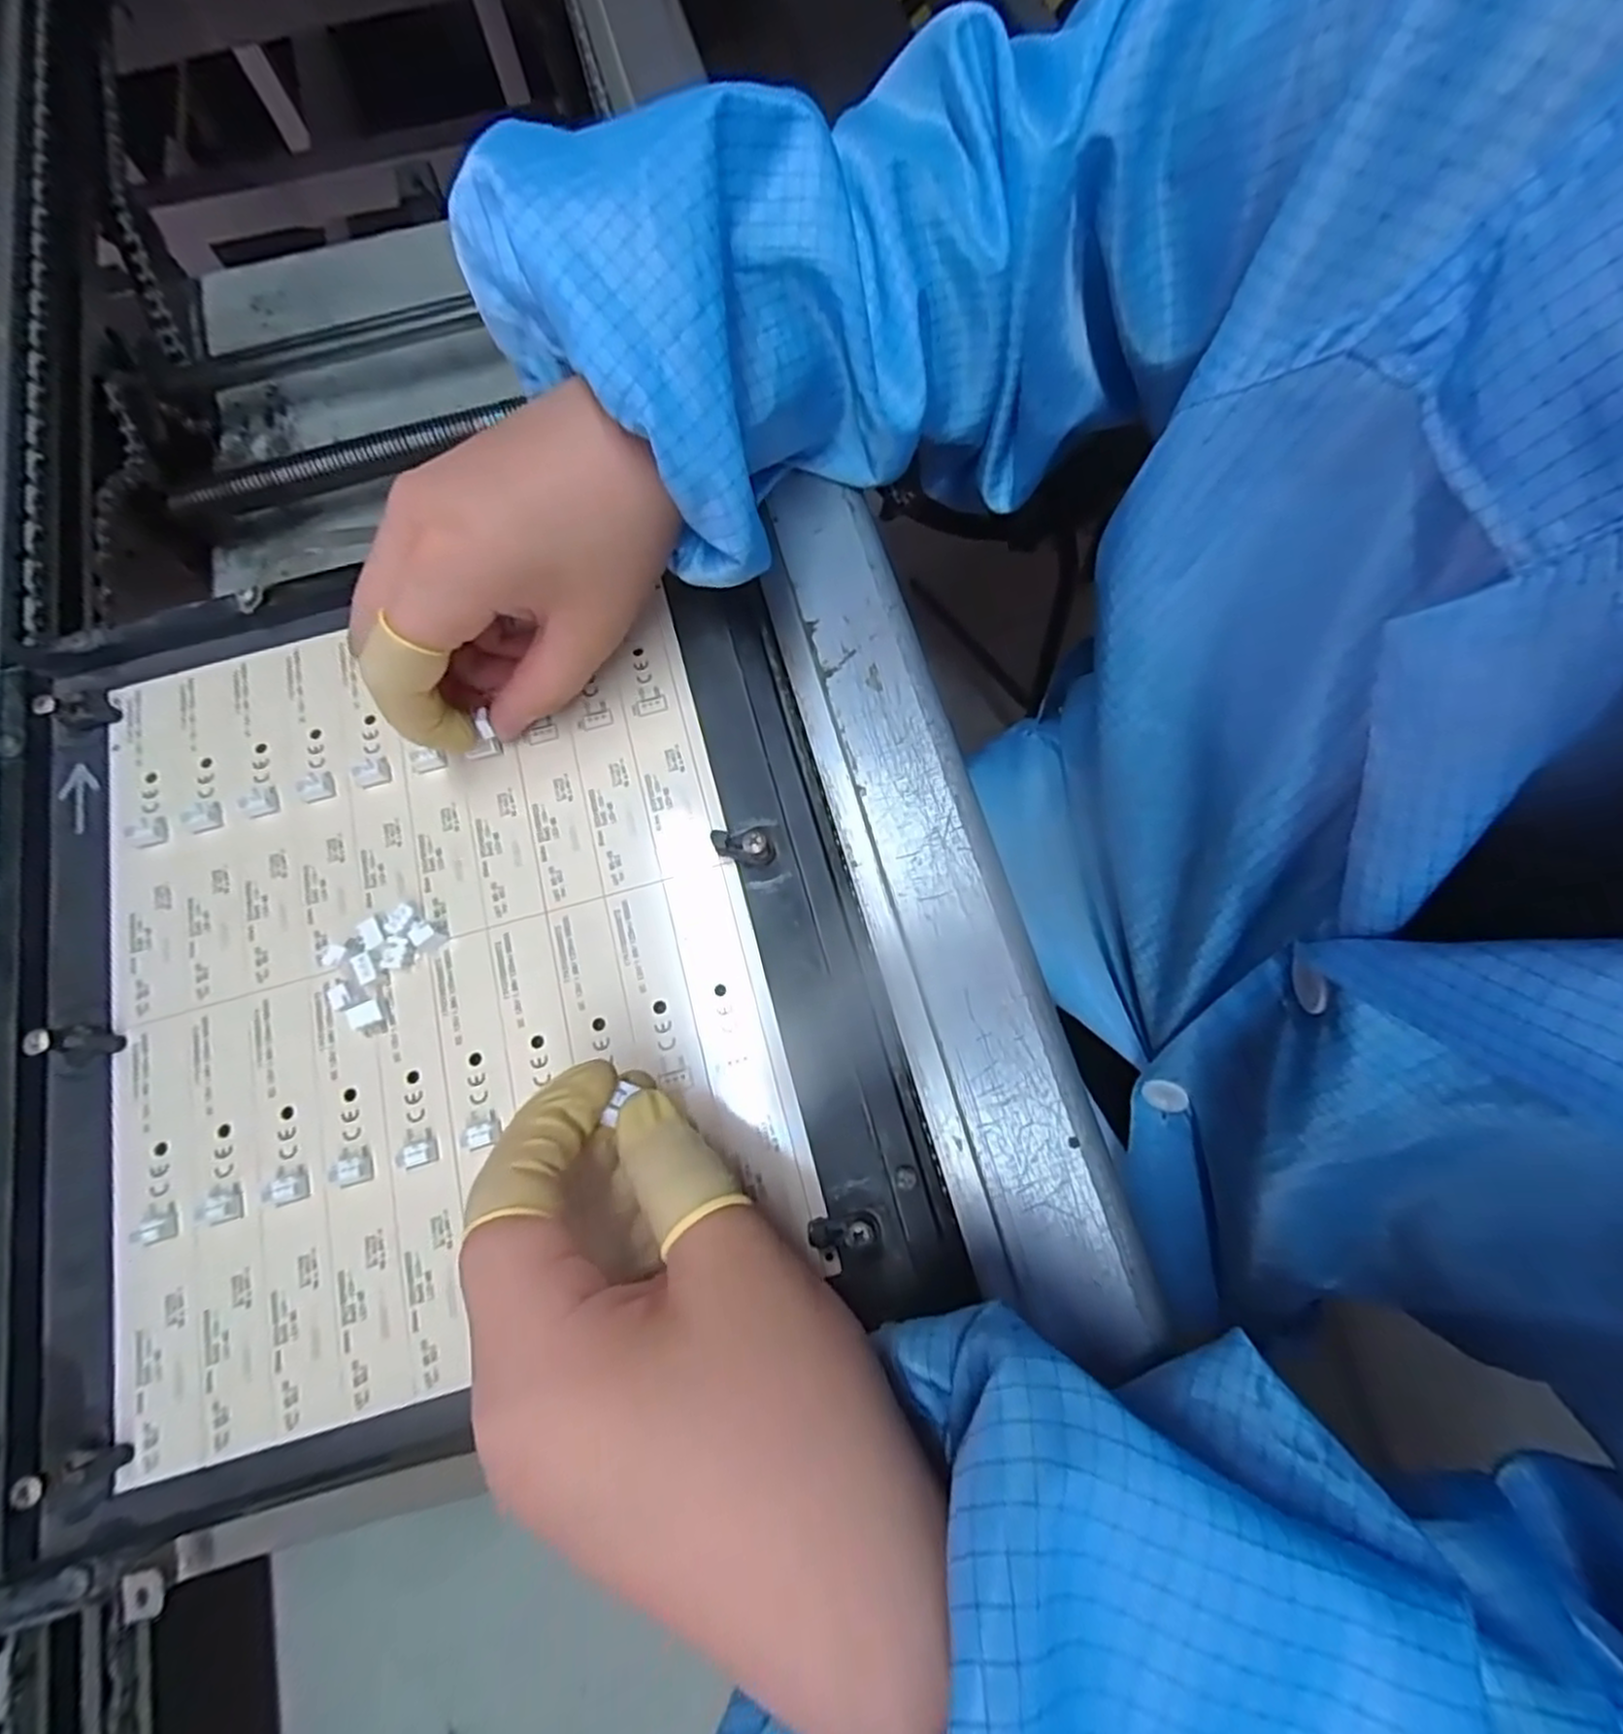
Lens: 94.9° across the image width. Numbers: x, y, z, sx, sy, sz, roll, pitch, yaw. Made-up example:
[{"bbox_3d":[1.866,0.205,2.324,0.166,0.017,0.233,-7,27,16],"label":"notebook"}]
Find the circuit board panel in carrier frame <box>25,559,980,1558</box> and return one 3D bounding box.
[{"bbox_3d":[-0.119,0.024,0.246,0.267,0.012,0.276,-14,75,-2],"label":"circuit board panel in carrier frame"}]

